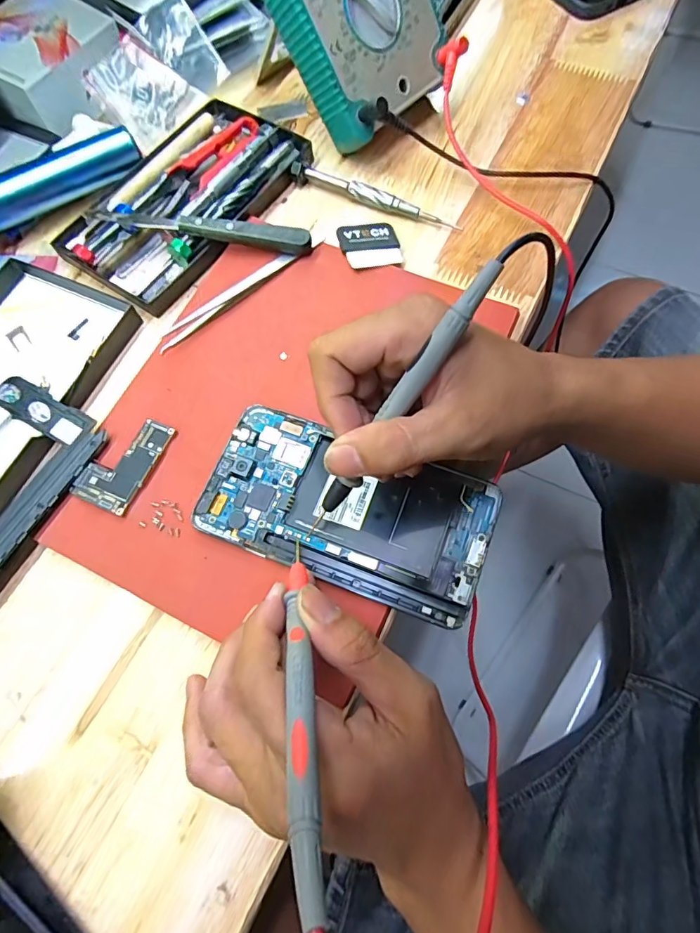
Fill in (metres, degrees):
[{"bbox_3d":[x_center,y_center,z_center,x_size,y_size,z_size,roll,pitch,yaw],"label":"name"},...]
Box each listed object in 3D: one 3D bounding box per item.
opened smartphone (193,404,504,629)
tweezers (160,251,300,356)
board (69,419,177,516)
[{"bbox_3d":[-0.002,0.022,0.254,0.146,0.009,0.076,20,71,9],"label":"opened smartphone"},{"bbox_3d":[-0.079,-0.107,0.308,0.102,0.005,0.013,-40,73,-12],"label":"tweezers"},{"bbox_3d":[-0.127,-0.003,0.270,0.034,0.004,0.056,23,72,10],"label":"board"}]

